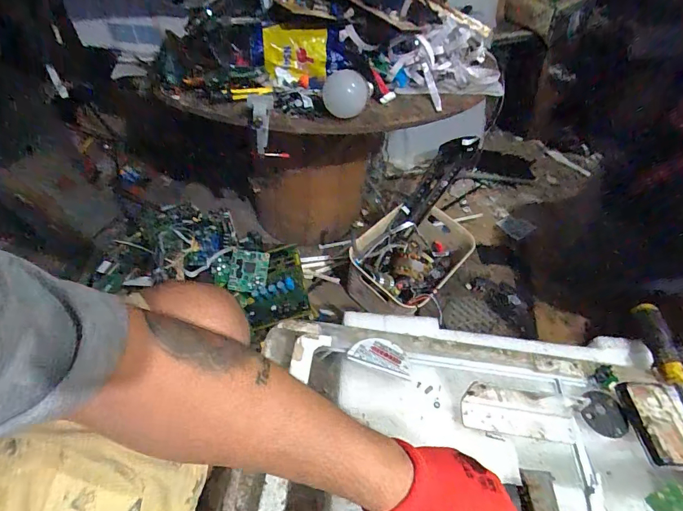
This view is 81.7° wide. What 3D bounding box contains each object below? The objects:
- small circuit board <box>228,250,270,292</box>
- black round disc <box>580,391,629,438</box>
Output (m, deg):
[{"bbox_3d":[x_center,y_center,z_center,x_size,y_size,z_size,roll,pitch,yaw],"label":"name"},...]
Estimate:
[{"bbox_3d":[-0.213,0.037,0.903,0.085,0.010,0.092,6,86,4],"label":"small circuit board"},{"bbox_3d":[0.322,0.195,0.488,0.054,0.008,0.055,3,46,-3],"label":"black round disc"}]

